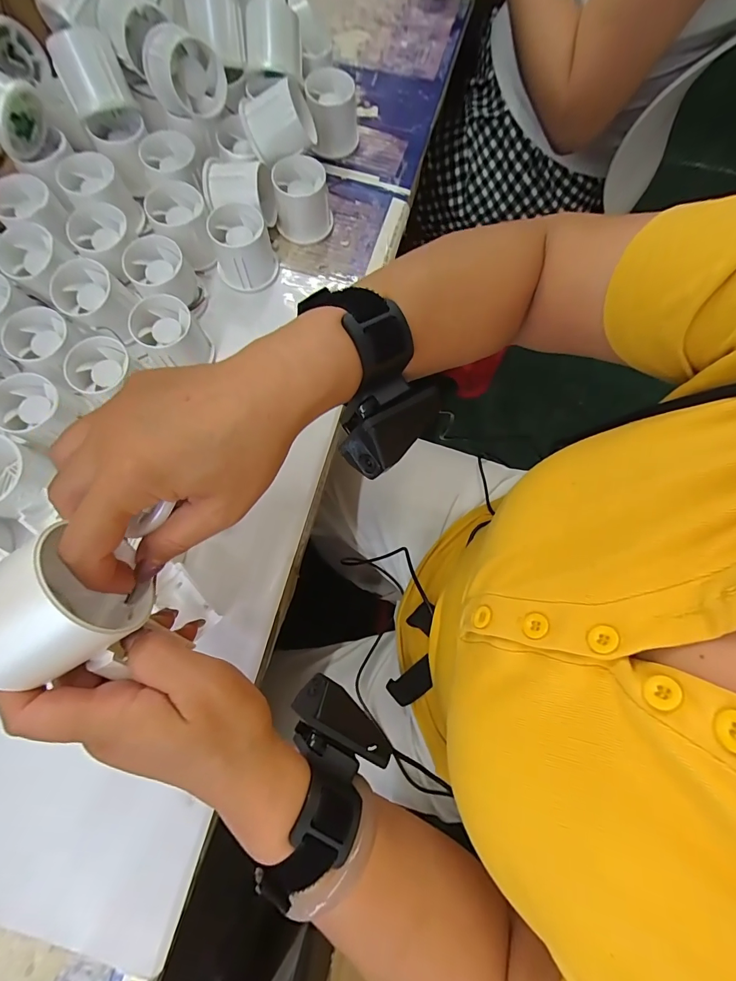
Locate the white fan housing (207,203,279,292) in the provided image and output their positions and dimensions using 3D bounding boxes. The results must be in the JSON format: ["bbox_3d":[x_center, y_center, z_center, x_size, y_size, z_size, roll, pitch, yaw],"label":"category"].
[{"bbox_3d":[-0.117,-0.227,0.375,0.055,0.047,0.051,0,76,-2],"label":"white fan housing"}]

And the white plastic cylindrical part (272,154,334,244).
[{"bbox_3d":[-0.064,-0.283,0.392,0.052,0.051,0.049,0,76,-2],"label":"white plastic cylindrical part"}]

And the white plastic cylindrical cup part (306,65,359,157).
[{"bbox_3d":[-0.037,-0.393,0.419,0.051,0.053,0.047,0,76,-2],"label":"white plastic cylindrical cup part"}]

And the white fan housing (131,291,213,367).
[{"bbox_3d":[-0.172,-0.135,0.350,0.048,0.046,0.050,0,76,-2],"label":"white fan housing"}]

